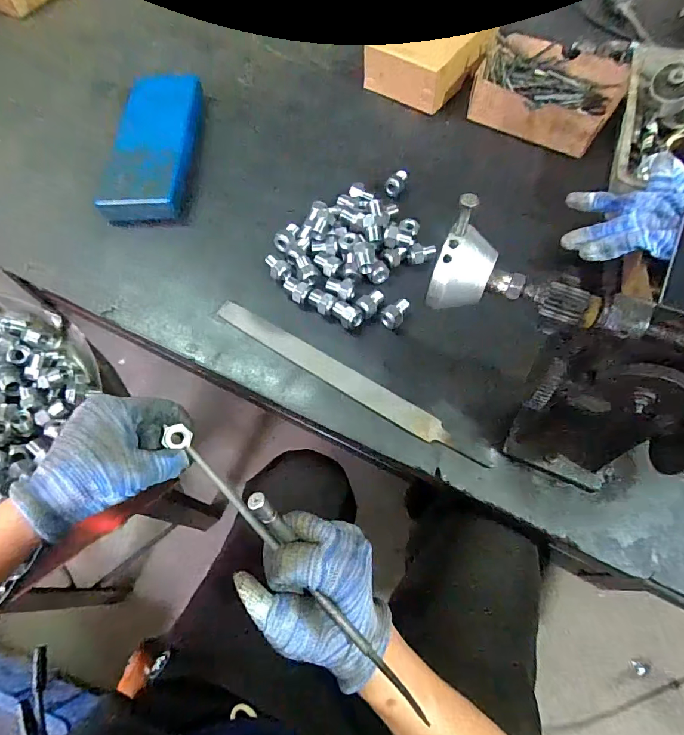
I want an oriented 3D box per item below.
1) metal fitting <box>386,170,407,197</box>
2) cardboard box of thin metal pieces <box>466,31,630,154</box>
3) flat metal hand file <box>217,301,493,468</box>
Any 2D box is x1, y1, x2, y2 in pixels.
[{"bbox_3d":[0.065,-0.220,0.507,0.020,0.024,0.035,18,66,10],"label":"metal fitting"},{"bbox_3d":[0.265,-0.359,0.544,0.170,0.043,0.148,31,69,15],"label":"cardboard box of thin metal pieces"},{"bbox_3d":[-0.002,0.009,0.404,0.293,0.008,0.020,31,69,15],"label":"flat metal hand file"}]

